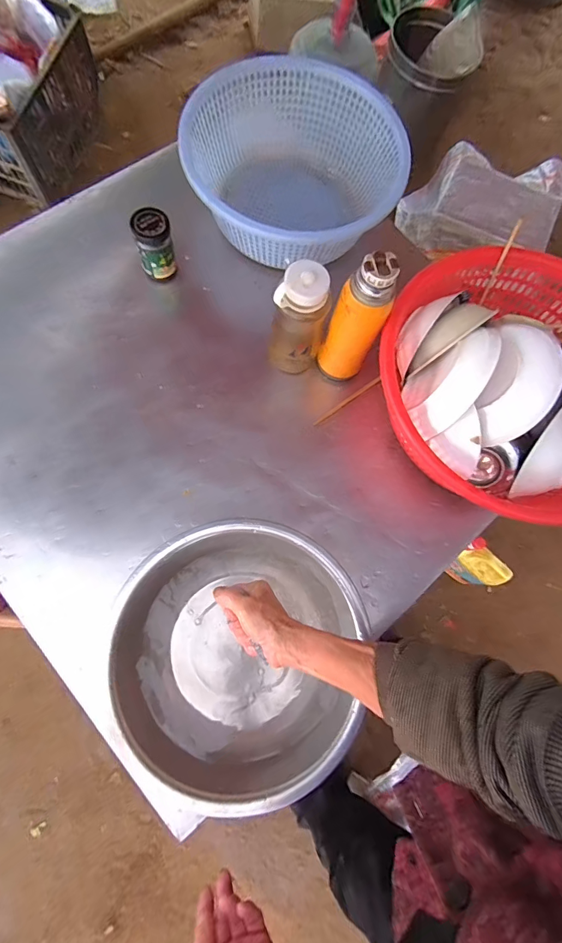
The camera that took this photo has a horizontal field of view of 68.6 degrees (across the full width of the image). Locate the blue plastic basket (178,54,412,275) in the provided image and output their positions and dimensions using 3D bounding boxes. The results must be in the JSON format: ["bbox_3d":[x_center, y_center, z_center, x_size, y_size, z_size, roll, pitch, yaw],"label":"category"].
[{"bbox_3d":[0.037,-0.548,0.774,0.360,0.163,0.349,0,76,0],"label":"blue plastic basket"}]

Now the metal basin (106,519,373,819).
[{"bbox_3d":[-0.055,0.248,0.571,0.314,0.081,0.339,0,76,0],"label":"metal basin"}]

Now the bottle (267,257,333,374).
[{"bbox_3d":[0.032,-0.231,0.659,0.072,0.198,0.080,43,77,8],"label":"bottle"}]

